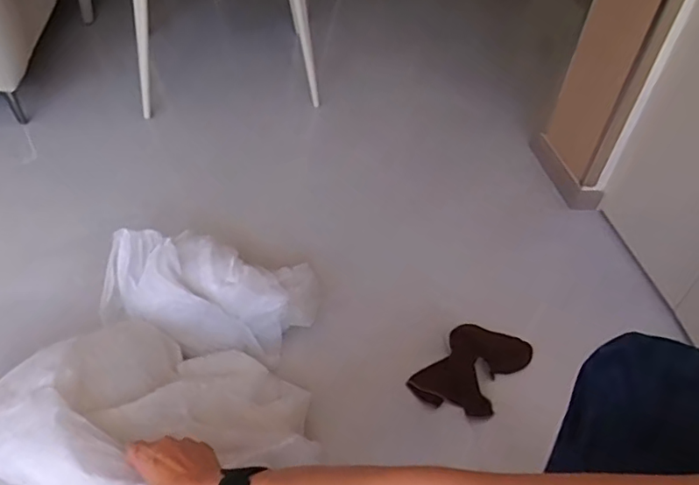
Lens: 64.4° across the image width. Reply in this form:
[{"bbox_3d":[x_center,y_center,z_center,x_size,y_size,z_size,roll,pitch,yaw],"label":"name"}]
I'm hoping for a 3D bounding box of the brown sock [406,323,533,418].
[{"bbox_3d":[0.224,0.224,1.002,0.135,0.024,0.219,30,46,27],"label":"brown sock"}]

